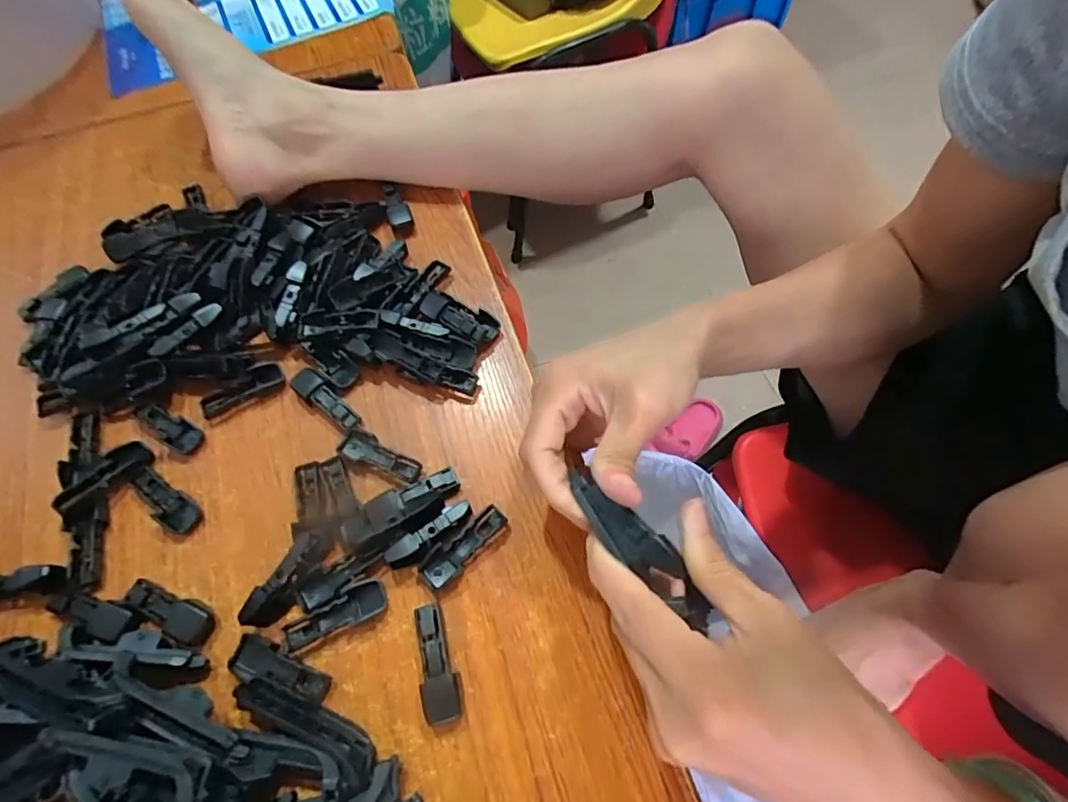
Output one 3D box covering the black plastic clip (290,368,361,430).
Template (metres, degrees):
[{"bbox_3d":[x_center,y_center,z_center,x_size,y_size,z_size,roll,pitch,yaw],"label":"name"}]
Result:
[{"bbox_3d":[-0.127,-0.001,0.307,0.053,0.010,0.014,33,70,18],"label":"black plastic clip"}]

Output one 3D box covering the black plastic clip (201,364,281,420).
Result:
[{"bbox_3d":[-0.183,-0.007,0.315,0.051,0.007,0.018,-25,65,-9],"label":"black plastic clip"}]

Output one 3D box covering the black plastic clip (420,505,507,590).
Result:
[{"bbox_3d":[-0.037,0.076,0.265,0.016,0.008,0.051,40,73,20],"label":"black plastic clip"}]

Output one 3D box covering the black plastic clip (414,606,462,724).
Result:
[{"bbox_3d":[-0.046,0.124,0.241,0.017,0.010,0.050,-14,64,-3],"label":"black plastic clip"}]

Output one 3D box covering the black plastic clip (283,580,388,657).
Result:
[{"bbox_3d":[-0.101,0.109,0.253,0.050,0.008,0.016,-27,65,-10],"label":"black plastic clip"}]

